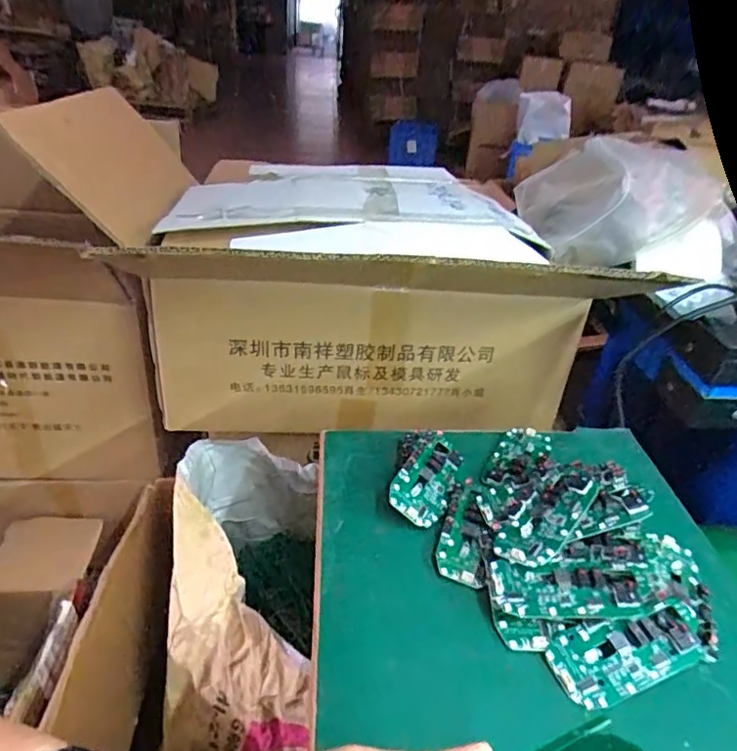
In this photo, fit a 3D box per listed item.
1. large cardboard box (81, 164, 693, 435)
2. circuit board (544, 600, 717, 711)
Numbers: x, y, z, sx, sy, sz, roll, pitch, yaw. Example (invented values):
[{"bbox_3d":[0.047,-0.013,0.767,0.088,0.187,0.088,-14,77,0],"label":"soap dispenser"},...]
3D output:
[{"bbox_3d":[-0.010,-0.108,0.729,0.477,0.252,0.290,-2,34,-9],"label":"large cardboard box"},{"bbox_3d":[0.163,0.169,0.344,0.100,0.010,0.044,-18,51,-9],"label":"circuit board"}]

